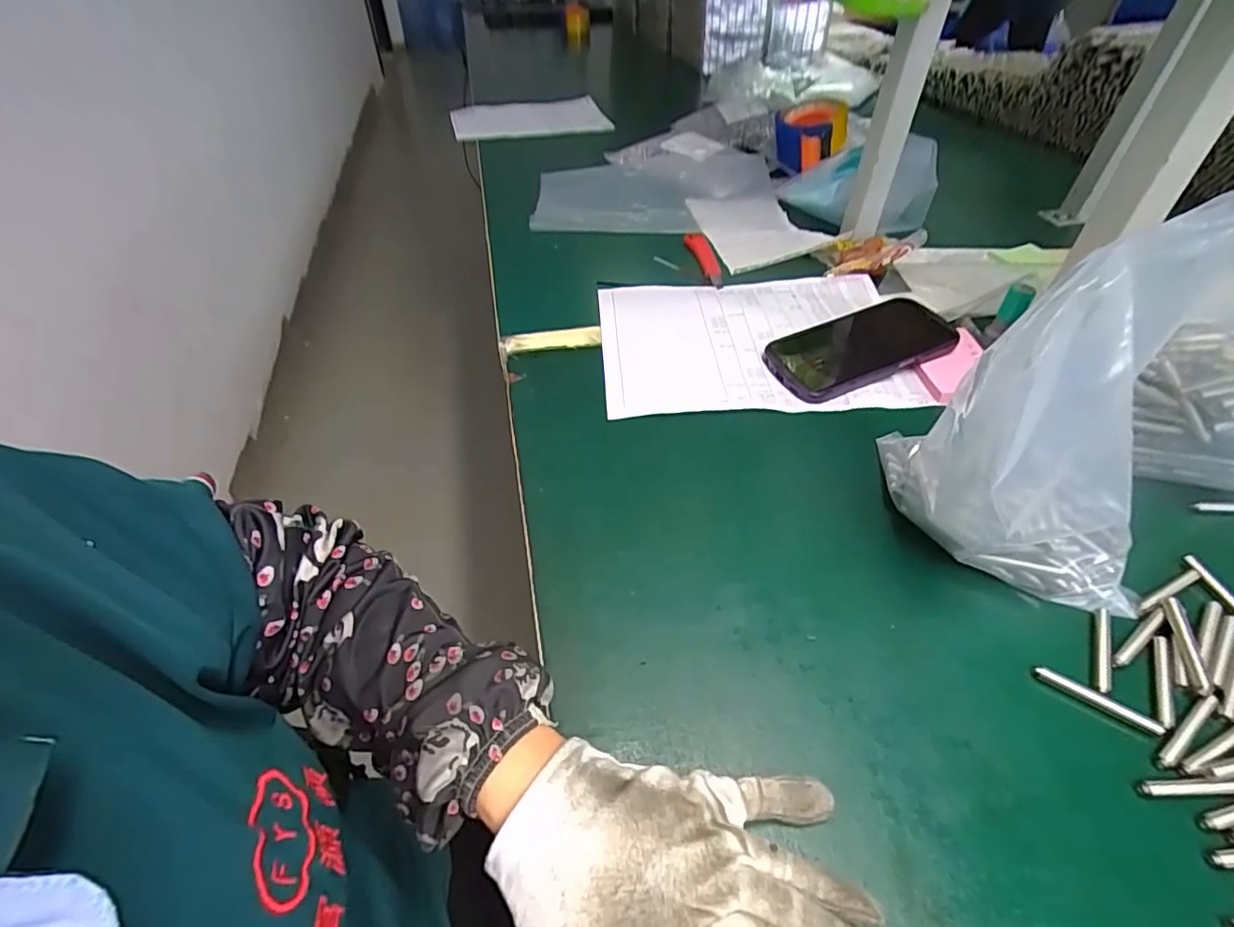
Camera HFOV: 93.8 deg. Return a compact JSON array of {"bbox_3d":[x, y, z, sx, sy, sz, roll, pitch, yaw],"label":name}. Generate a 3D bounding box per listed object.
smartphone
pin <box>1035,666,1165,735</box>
[{"bbox_3d":[0.214,-0.103,0.512,0.156,0.014,0.077,-20,57,-7],"label":"smartphone"},{"bbox_3d":[0.257,0.126,0.309,0.058,0.004,0.006,26,51,24],"label":"pin"}]

